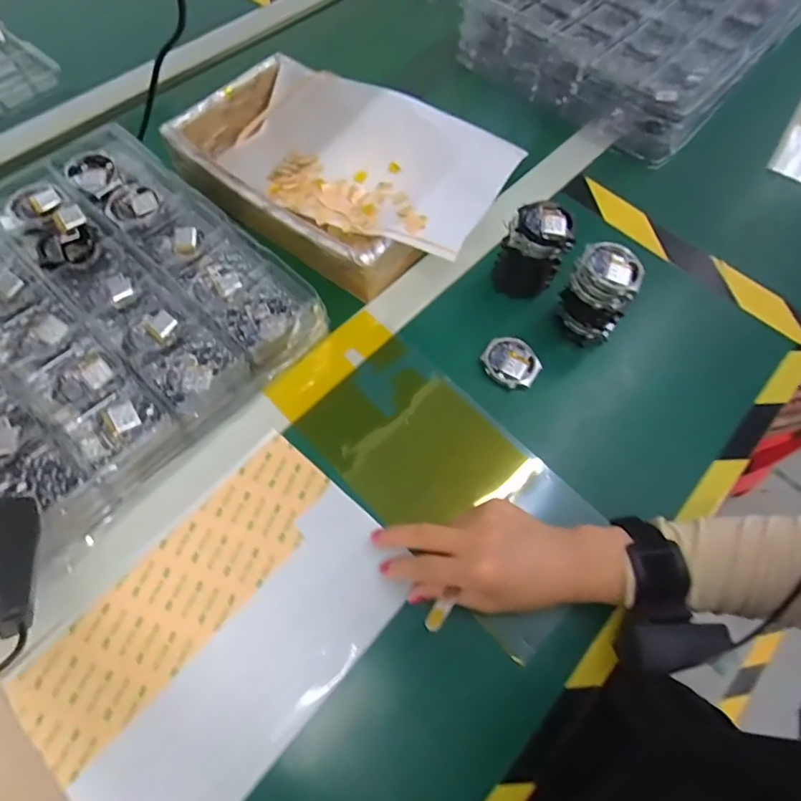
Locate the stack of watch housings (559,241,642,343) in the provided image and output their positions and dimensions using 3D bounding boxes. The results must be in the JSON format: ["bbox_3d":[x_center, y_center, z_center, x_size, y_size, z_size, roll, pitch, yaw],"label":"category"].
[{"bbox_3d":[0.170,-0.089,0.449,0.055,0.089,0.049,34,67,13],"label":"stack of watch housings"}]

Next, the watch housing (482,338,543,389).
[{"bbox_3d":[0.099,-0.034,0.459,0.051,0.006,0.045,28,66,11],"label":"watch housing"}]

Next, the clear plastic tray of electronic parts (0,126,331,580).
[{"bbox_3d":[-0.314,-0.026,0.412,0.303,0.049,0.434,42,69,17],"label":"clear plastic tray of electronic parts"}]

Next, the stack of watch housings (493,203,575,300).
[{"bbox_3d":[0.120,-0.136,0.470,0.055,0.084,0.044,20,65,7],"label":"stack of watch housings"}]

